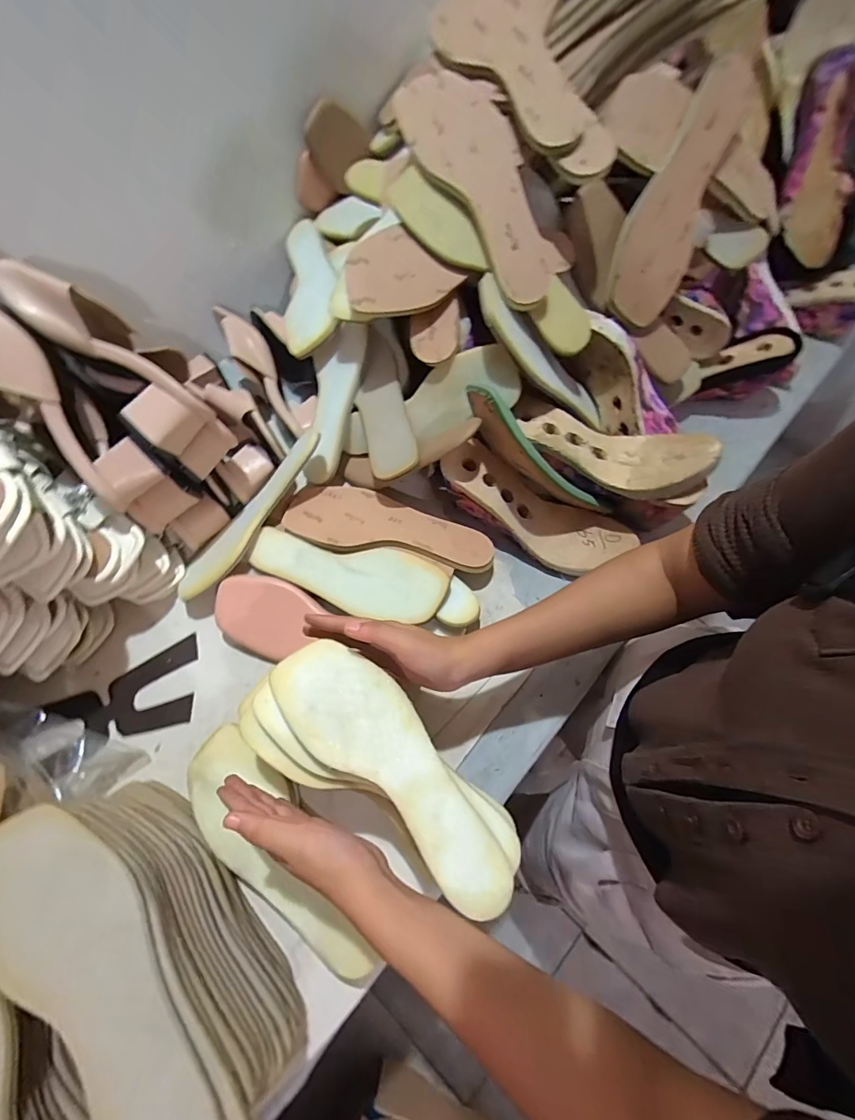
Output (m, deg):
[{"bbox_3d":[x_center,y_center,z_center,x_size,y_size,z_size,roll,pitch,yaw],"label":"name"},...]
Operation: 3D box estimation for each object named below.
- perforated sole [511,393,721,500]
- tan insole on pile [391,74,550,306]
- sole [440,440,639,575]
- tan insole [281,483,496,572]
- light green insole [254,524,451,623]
[{"bbox_3d":[0.196,-0.127,0.502,0.215,0.042,0.081,19,70,9],"label":"perforated sole"},{"bbox_3d":[0.058,-0.372,0.455,0.089,0.029,0.239,-28,92,-9],"label":"tan insole on pile"},{"bbox_3d":[0.125,-0.056,0.532,0.245,0.052,0.082,29,71,-9],"label":"sole"},{"bbox_3d":[-0.047,-0.034,0.537,0.241,0.013,0.090,19,60,10],"label":"tan insole"},{"bbox_3d":[-0.091,0.014,0.513,0.222,0.014,0.076,14,69,7],"label":"light green insole"}]

